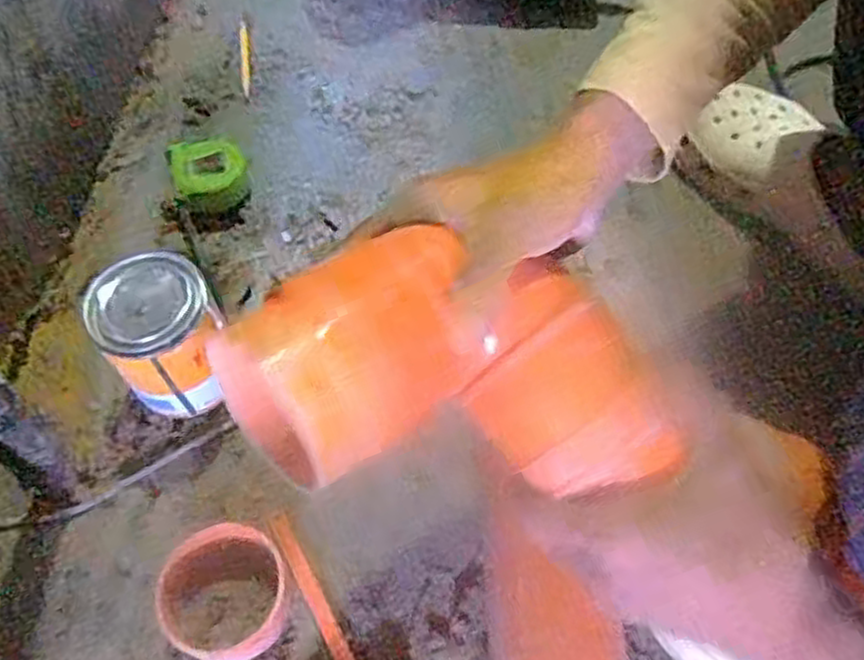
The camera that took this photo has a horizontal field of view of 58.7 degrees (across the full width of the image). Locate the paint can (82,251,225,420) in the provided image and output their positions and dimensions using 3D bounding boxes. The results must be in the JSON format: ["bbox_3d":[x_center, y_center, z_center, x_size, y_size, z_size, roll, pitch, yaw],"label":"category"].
[{"bbox_3d":[-0.190,0.009,0.553,0.080,0.107,0.084,0,63,0],"label":"paint can"}]

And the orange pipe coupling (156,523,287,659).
[{"bbox_3d":[-0.138,0.178,0.516,0.082,0.042,0.085,0,63,0],"label":"orange pipe coupling"}]

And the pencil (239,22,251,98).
[{"bbox_3d":[-0.179,-0.262,0.737,0.009,0.007,0.086,-8,64,-4],"label":"pencil"}]

